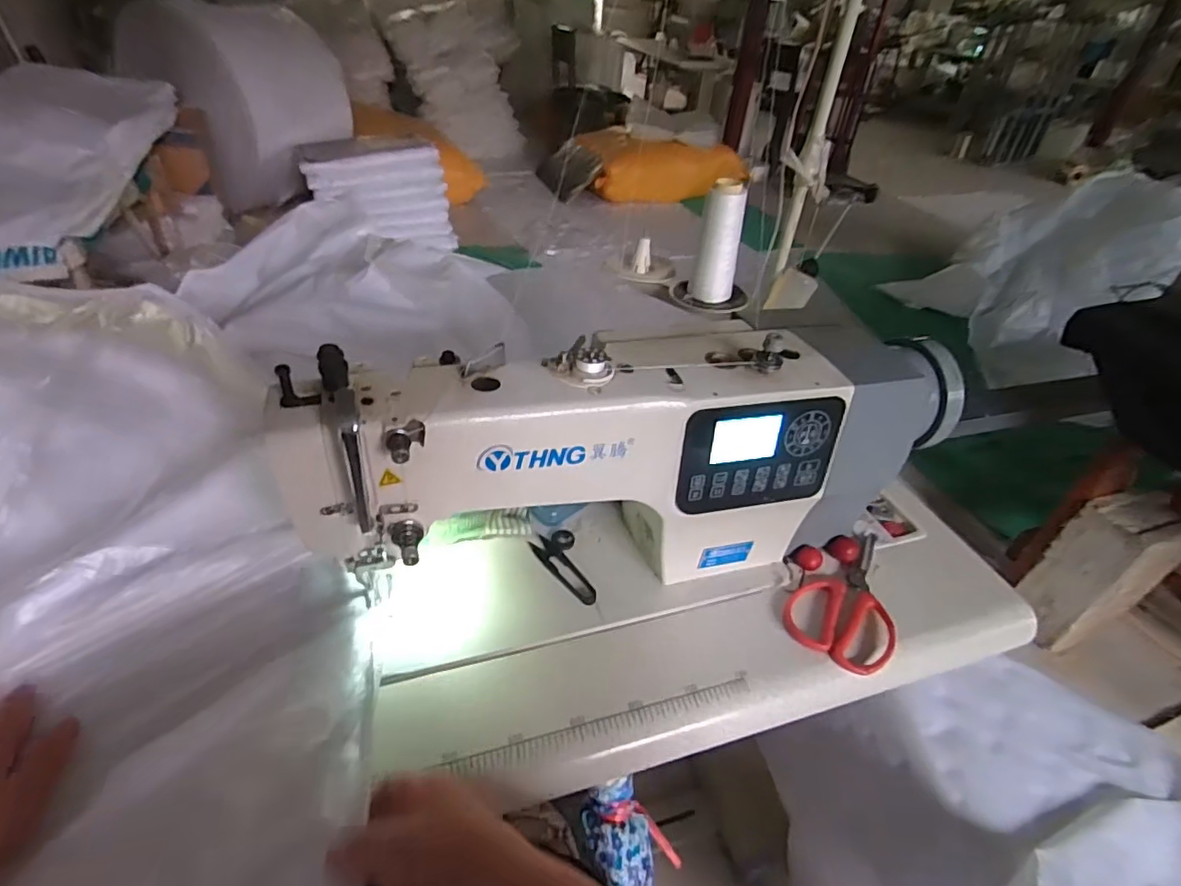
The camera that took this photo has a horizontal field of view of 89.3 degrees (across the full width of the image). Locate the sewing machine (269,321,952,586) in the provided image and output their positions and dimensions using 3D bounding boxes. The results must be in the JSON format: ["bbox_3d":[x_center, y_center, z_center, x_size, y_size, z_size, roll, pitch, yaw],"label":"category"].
[{"bbox_3d":[0.034,0.024,0.544,0.545,0.228,0.132,-5,40,-14],"label":"sewing machine"}]

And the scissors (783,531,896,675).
[{"bbox_3d":[0.265,0.148,0.616,0.098,0.013,0.190,22,41,18],"label":"scissors"}]

